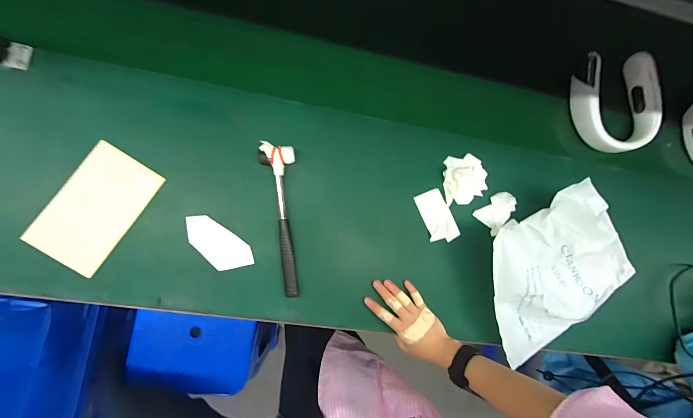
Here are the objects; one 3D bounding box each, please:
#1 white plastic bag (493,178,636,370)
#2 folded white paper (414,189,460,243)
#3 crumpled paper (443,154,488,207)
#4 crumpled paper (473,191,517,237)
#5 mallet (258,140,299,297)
[{"bbox_3d":[0.397,0.101,0.551,0.322,0.095,0.242,-25,91,-9],"label":"white plastic bag"},{"bbox_3d":[0.173,0.014,0.571,0.057,0.008,0.100,-20,90,-9],"label":"folded white paper"},{"bbox_3d":[0.227,-0.056,0.567,0.083,0.021,0.090,-6,87,-9],"label":"crumpled paper"},{"bbox_3d":[0.295,0.004,0.580,0.078,0.020,0.053,-42,93,-9],"label":"crumpled paper"},{"bbox_3d":[-0.106,0.017,0.514,0.057,0.026,0.260,-7,88,-9],"label":"mallet"}]

